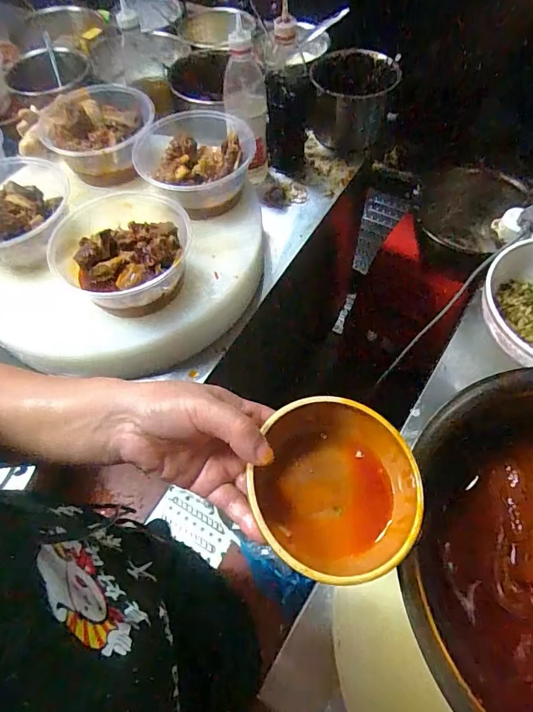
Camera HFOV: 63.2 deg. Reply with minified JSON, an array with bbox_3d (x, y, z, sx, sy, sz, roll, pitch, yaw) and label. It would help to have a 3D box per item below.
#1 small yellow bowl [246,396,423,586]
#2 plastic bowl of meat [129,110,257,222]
[{"bbox_3d":[0.047,0.088,0.294,0.107,0.044,0.115,-1,60,2],"label":"small yellow bowl"},{"bbox_3d":[-0.109,-0.286,0.647,0.177,0.070,0.187,13,61,10],"label":"plastic bowl of meat"}]

